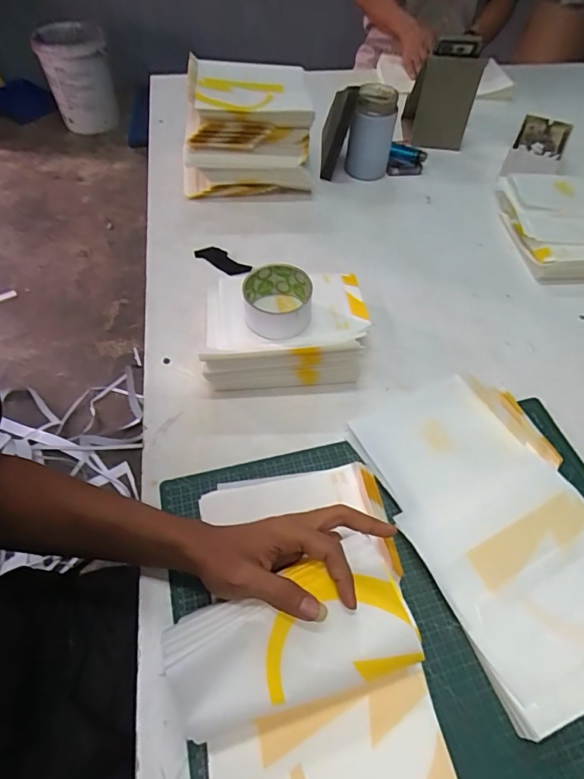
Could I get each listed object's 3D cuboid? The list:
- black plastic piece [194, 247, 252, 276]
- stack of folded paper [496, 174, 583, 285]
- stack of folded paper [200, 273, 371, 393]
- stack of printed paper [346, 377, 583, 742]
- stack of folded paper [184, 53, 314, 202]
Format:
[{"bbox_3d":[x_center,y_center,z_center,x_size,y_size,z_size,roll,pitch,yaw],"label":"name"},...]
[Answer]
[{"bbox_3d":[-0.104,-0.195,0.686,0.096,0.004,0.033,34,68,26],"label":"black plastic piece"},{"bbox_3d":[0.439,-0.273,0.724,0.174,0.047,0.267,5,53,1],"label":"stack of folded paper"},{"bbox_3d":[-0.007,-0.087,0.562,0.197,0.071,0.173,-2,53,-5],"label":"stack of folded paper"},{"bbox_3d":[0.200,0.121,0.447,0.178,0.026,0.313,-16,55,-14],"label":"stack of printed paper"},{"bbox_3d":[-0.077,-0.445,0.783,0.209,0.150,0.175,0,53,-3],"label":"stack of folded paper"}]

